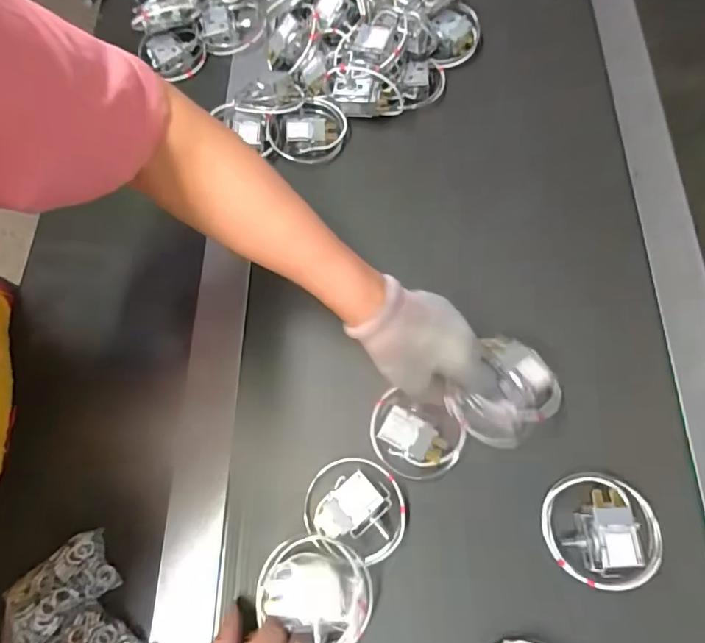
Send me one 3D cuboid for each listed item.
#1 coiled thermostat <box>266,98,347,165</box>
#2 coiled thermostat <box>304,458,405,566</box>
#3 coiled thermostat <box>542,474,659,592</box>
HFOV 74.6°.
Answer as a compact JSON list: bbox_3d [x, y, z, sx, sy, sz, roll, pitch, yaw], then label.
[{"bbox_3d":[-0.050,-0.217,0.513,0.085,0.031,0.078,2,70,4],"label":"coiled thermostat"},{"bbox_3d":[0.003,0.151,0.380,0.082,0.030,0.070,24,73,11],"label":"coiled thermostat"},{"bbox_3d":[0.192,0.164,0.363,0.077,0.028,0.080,-3,62,15],"label":"coiled thermostat"}]

